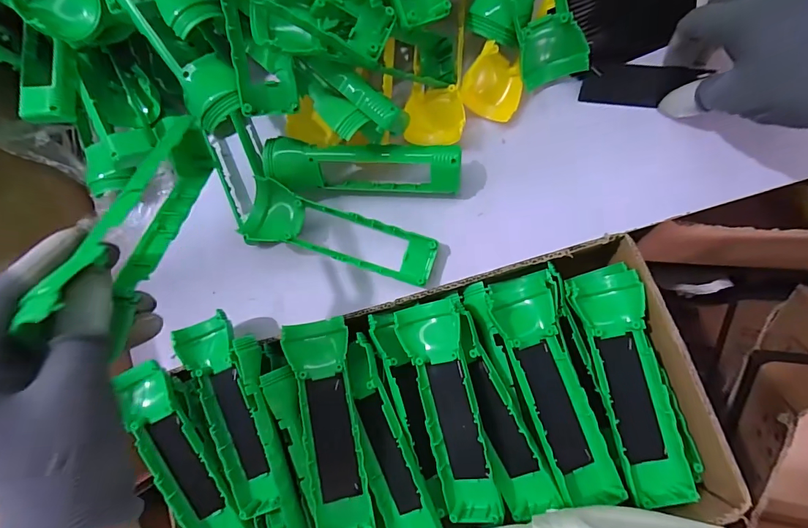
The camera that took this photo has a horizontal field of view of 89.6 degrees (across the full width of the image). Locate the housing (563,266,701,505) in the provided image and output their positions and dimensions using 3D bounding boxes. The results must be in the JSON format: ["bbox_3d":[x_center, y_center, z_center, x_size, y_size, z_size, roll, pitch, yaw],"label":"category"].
[{"bbox_3d":[0.170,0.085,0.307,0.046,0.047,0.164,-13,86,8],"label":"housing"}]

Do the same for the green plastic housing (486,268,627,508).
[{"bbox_3d":[0.112,0.090,0.304,0.047,0.025,0.166,-19,85,8],"label":"green plastic housing"}]

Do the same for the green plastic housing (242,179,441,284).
[{"bbox_3d":[-0.053,-0.025,0.347,0.162,0.043,0.050,17,90,9],"label":"green plastic housing"}]

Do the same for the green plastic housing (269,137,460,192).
[{"bbox_3d":[-0.033,-0.079,0.343,0.159,0.045,0.037,4,88,9],"label":"green plastic housing"}]

